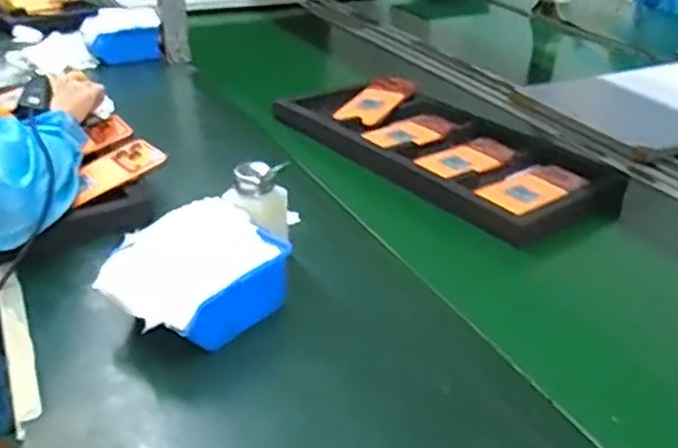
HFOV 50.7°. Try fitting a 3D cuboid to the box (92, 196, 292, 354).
[{"bbox_3d":[-0.130,0.047,0.659,0.114,0.091,0.145,24,36,33],"label":"box"}]

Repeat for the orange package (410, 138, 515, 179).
[{"bbox_3d":[0.182,-0.094,0.980,0.080,0.006,0.172,26,37,35],"label":"orange package"}]

